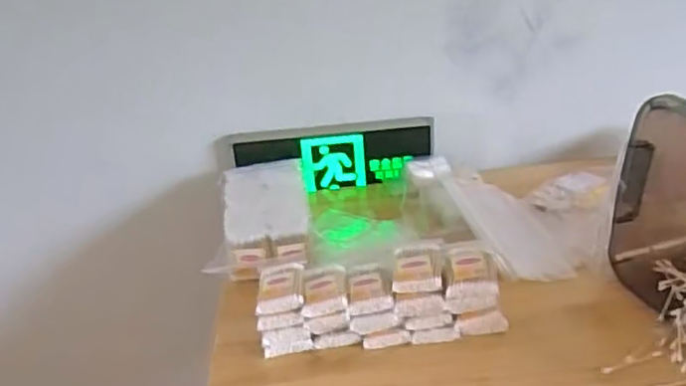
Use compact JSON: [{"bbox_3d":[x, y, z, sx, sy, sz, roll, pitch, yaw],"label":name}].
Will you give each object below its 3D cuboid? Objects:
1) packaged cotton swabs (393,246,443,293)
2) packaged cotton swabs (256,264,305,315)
[{"bbox_3d":[0.092,0.088,0.792,0.056,0.021,0.078,-1,30,9],"label":"packaged cotton swabs"},{"bbox_3d":[-0.076,0.117,0.811,0.056,0.015,0.077,-5,30,1],"label":"packaged cotton swabs"}]

